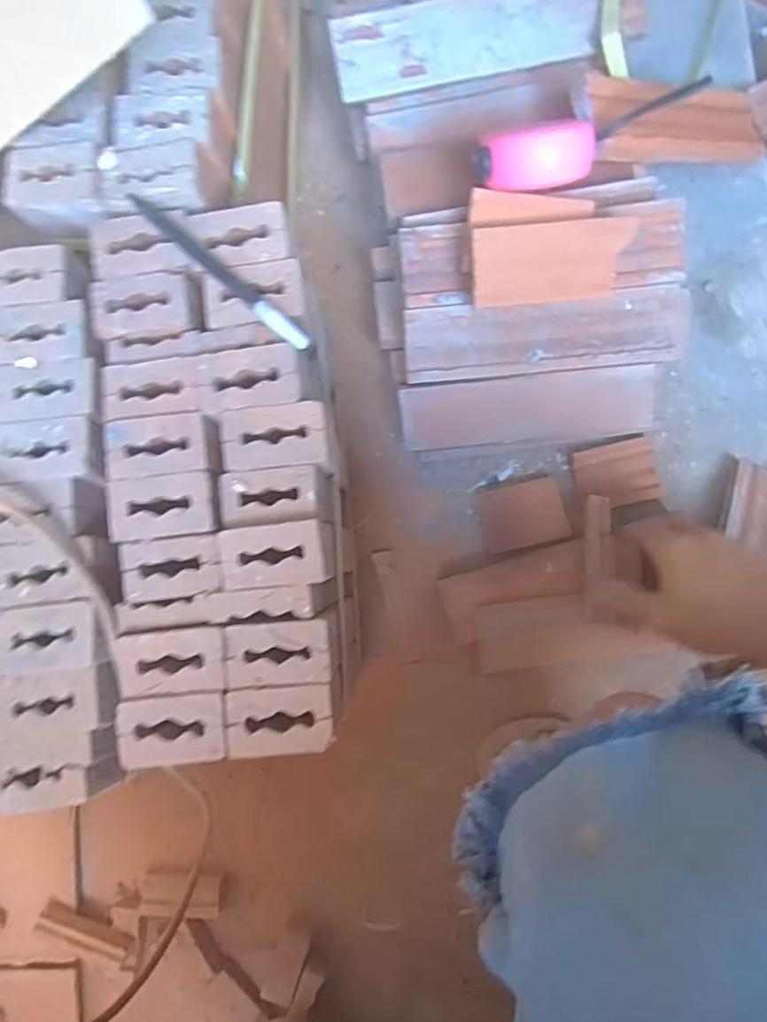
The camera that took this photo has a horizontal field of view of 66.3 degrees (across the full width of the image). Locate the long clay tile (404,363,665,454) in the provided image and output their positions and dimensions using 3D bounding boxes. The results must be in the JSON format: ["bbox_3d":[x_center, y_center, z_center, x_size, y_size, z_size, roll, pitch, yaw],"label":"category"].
[{"bbox_3d":[0.135,-0.094,0.548,0.230,0.019,0.070,-7,125,2],"label":"long clay tile"}]

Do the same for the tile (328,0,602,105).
[{"bbox_3d":[0.071,-0.412,0.509,0.226,0.008,0.063,-8,109,5],"label":"tile"}]

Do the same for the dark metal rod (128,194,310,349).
[{"bbox_3d":[-0.105,-0.151,0.369,0.151,0.006,0.010,42,88,7],"label":"dark metal rod"}]

